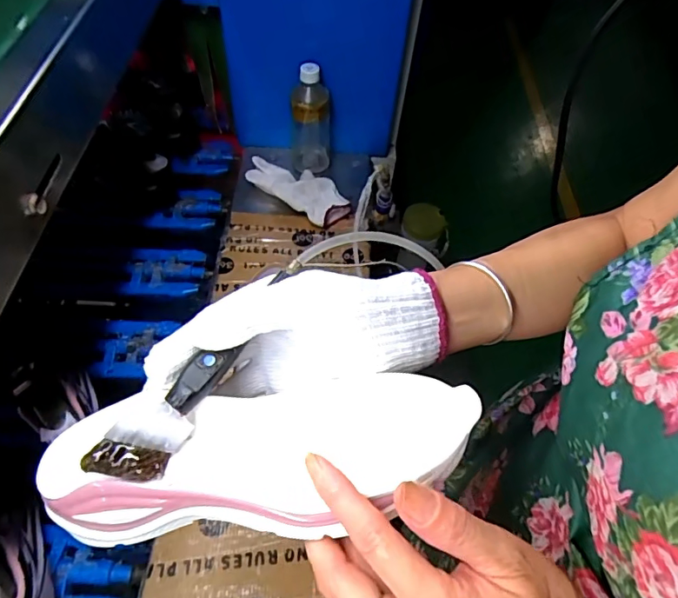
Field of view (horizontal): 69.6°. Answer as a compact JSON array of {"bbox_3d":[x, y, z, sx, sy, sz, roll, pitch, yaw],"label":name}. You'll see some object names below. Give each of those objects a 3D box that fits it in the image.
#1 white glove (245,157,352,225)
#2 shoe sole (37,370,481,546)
[{"bbox_3d":[-0.067,-0.195,0.814,0.182,0.042,0.089,37,64,20],"label":"white glove"},{"bbox_3d":[-0.042,0.080,0.261,0.224,0.039,0.087,-7,58,-7],"label":"shoe sole"}]

